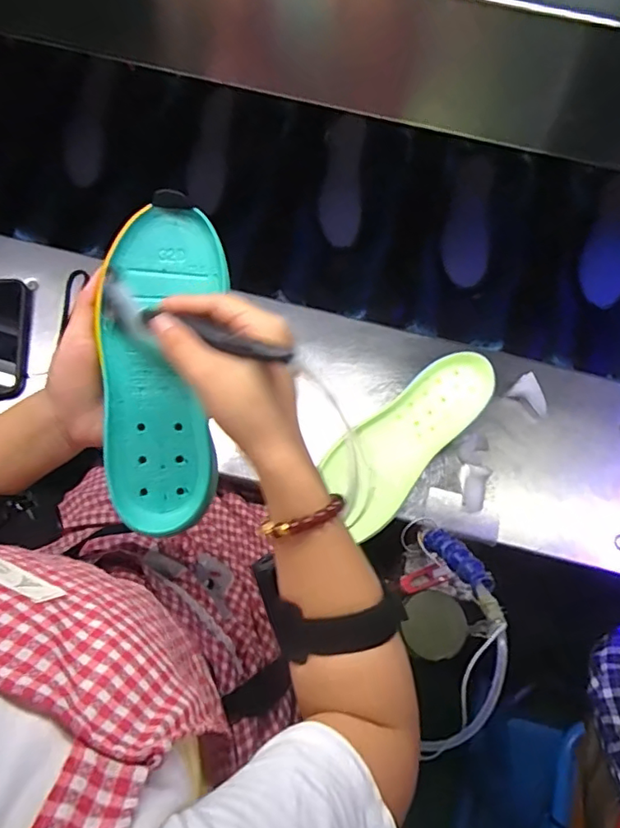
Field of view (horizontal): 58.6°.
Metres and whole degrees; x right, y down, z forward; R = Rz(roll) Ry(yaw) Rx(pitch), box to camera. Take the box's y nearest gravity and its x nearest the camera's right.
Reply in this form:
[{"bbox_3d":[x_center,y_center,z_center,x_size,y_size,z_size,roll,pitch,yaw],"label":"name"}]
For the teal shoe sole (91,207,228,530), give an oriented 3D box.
[{"bbox_3d":[-0.103,-0.031,0.381,0.078,0.033,0.217,1,90,-2],"label":"teal shoe sole"}]

